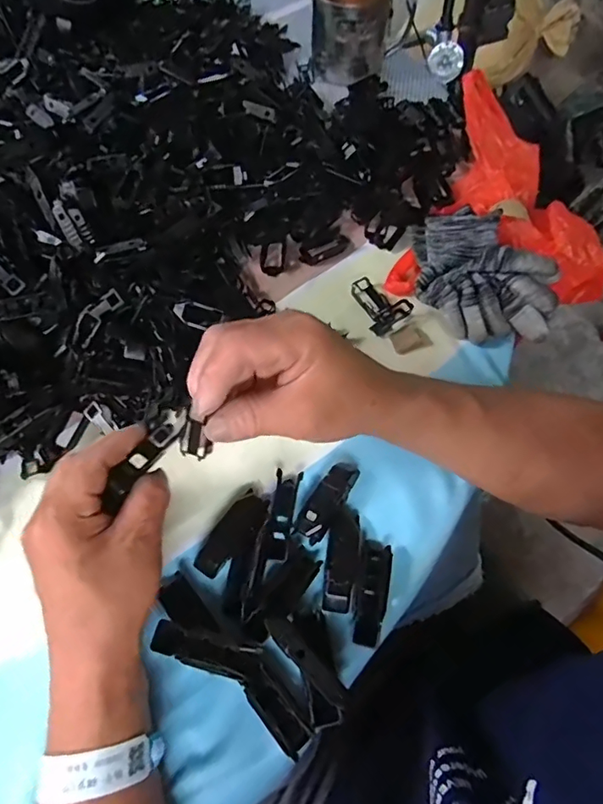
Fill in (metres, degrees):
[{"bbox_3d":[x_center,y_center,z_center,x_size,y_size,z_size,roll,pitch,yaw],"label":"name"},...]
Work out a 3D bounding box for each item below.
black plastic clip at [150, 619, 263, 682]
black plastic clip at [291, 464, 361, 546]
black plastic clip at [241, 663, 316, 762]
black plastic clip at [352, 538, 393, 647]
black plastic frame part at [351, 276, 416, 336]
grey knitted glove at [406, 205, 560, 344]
[{"bbox_3d":[-0.060,0.156,0.316,0.067,0.005,0.021,20,64,-5],"label":"black plastic clip"},{"bbox_3d":[0.018,0.071,0.373,0.025,0.015,0.065,30,67,14],"label":"black plastic clip"},{"bbox_3d":[-0.015,0.191,0.312,0.021,0.008,0.051,-37,68,-17],"label":"black plastic clip"},{"bbox_3d":[0.048,0.130,0.347,0.021,0.011,0.068,13,64,7],"label":"black plastic clip"},{"bbox_3d":[0.066,-0.090,0.445,0.040,0.016,0.054,-39,69,-17],"label":"black plastic frame part"},{"bbox_3d":[0.155,-0.113,0.431,0.108,0.046,0.127,-4,63,-2],"label":"grey knitted glove"}]

